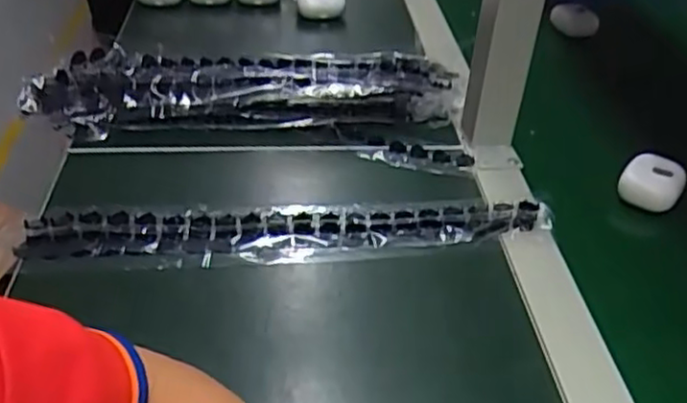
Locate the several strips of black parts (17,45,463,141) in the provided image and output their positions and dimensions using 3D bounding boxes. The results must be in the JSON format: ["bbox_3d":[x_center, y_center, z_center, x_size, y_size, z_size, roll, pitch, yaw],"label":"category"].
[{"bbox_3d":[-0.087,-0.102,0.644,0.399,0.057,0.089,0,38,-5],"label":"several strips of black parts"}]

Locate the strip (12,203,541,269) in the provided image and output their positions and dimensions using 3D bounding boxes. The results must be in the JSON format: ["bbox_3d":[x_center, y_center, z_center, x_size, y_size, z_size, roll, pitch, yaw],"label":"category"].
[{"bbox_3d":[-0.036,0.021,0.515,0.384,0.017,0.059,-1,38,-6],"label":"strip"}]

